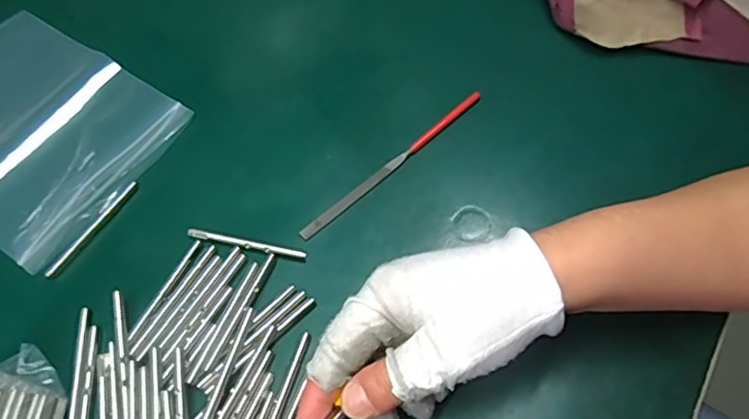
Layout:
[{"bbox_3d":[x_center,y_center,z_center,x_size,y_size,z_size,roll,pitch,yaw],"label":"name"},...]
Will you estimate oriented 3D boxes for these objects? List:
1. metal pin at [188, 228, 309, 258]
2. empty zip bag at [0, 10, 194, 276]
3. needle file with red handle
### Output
[{"bbox_3d":[-0.081,0.022,0.361,0.077,0.004,0.005,11,64,7],"label":"metal pin"},{"bbox_3d":[-0.256,-0.065,0.416,0.206,0.004,0.149,30,68,17],"label":"empty zip bag"},{"bbox_3d":[0.014,-0.032,0.384,0.157,0.007,0.008,-39,67,-16],"label":"needle file with red handle"}]

